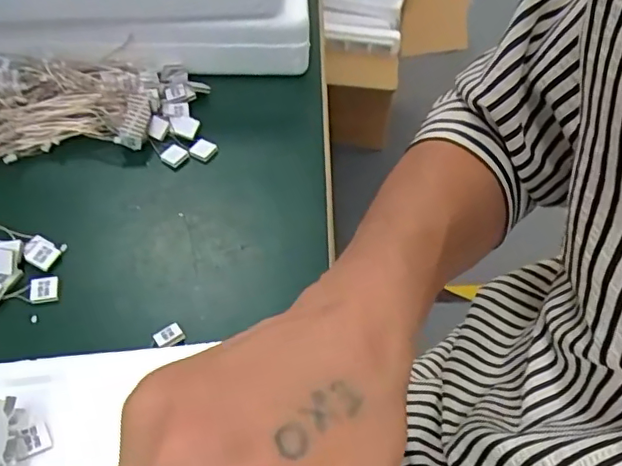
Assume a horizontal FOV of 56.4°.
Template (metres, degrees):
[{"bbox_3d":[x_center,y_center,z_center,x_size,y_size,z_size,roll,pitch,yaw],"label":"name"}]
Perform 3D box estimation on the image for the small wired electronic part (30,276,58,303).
[{"bbox_3d":[-0.163,0.034,0.353,0.016,0.005,0.016,-9,53,-8],"label":"small wired electronic part"}]

